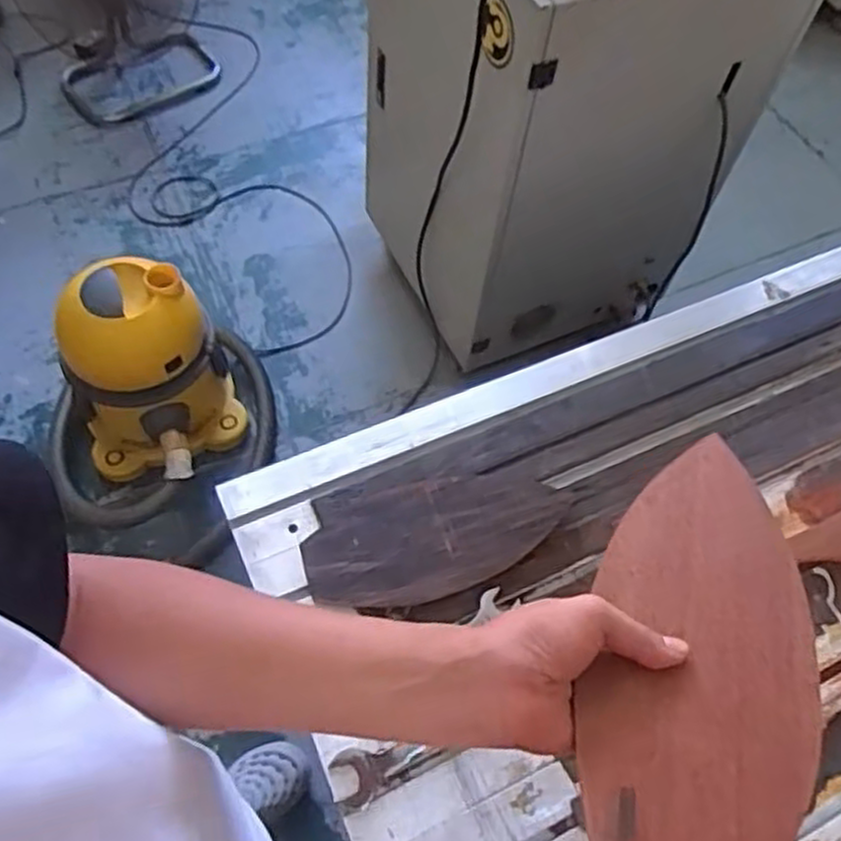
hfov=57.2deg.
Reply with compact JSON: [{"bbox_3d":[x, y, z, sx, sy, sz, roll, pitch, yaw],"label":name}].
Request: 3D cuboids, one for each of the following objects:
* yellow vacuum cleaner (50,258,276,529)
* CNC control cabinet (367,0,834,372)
[{"bbox_3d":[-0.520,-0.053,1.520,0.411,0.411,0.402,2,59,-3],"label":"yellow vacuum cleaner"},{"bbox_3d":[0.262,-0.650,1.404,0.539,0.934,0.490,-23,64,-13],"label":"CNC control cabinet"}]

